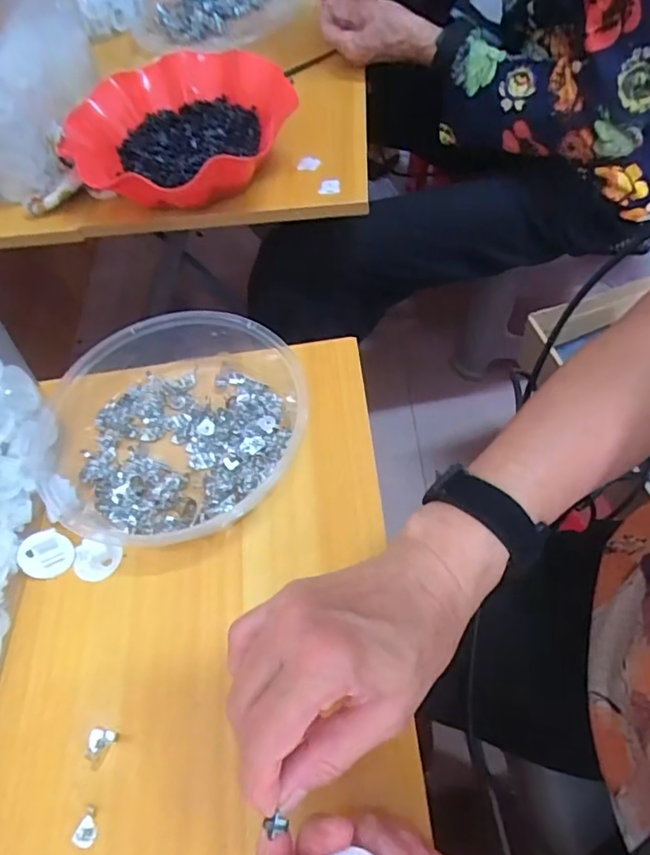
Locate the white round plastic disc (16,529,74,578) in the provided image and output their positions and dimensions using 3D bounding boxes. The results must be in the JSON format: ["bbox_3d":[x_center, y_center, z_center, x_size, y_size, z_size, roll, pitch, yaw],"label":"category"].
[{"bbox_3d":[-0.186,0.085,0.374,0.032,0.005,0.031,-1,93,-28],"label":"white round plastic disc"}]

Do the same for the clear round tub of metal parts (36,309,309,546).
[{"bbox_3d":[-0.111,0.002,0.400,0.190,0.046,0.176,-3,58,5],"label":"clear round tub of metal parts"}]

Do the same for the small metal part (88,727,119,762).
[{"bbox_3d":[-0.127,0.179,0.315,0.016,0.004,0.016,6,59,11],"label":"small metal part"}]

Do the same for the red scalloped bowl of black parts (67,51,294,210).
[{"bbox_3d":[-0.147,-0.295,0.570,0.211,0.078,0.192,-3,58,5],"label":"red scalloped bowl of black parts"}]

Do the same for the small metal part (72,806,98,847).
[{"bbox_3d":[-0.125,0.211,0.296,0.012,0.004,0.018,8,60,12],"label":"small metal part"}]

